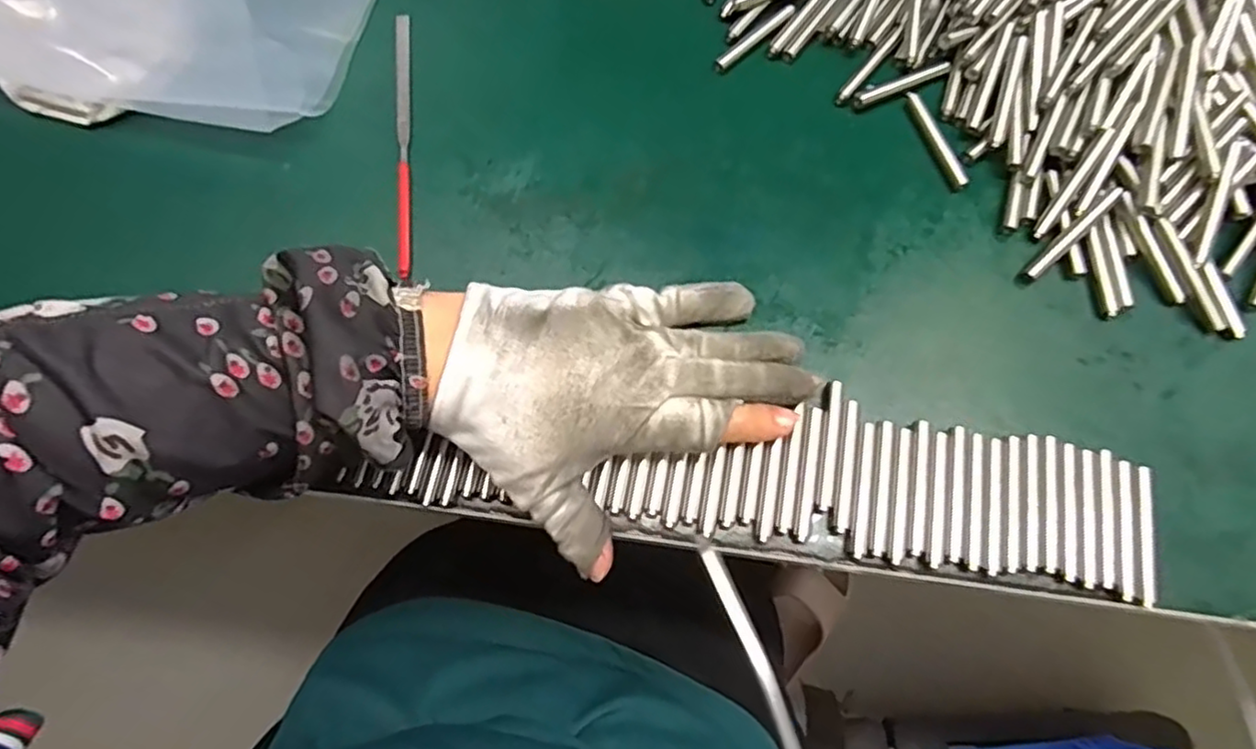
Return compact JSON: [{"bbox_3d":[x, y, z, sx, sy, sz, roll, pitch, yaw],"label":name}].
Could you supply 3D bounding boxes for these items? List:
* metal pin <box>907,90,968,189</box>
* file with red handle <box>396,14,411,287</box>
[{"bbox_3d":[0.160,-0.122,0.344,0.009,0.007,0.059,-17,73,-5],"label":"metal pin"},{"bbox_3d":[-0.116,-0.124,0.345,0.007,0.011,0.161,-6,73,-2],"label":"file with red handle"}]

